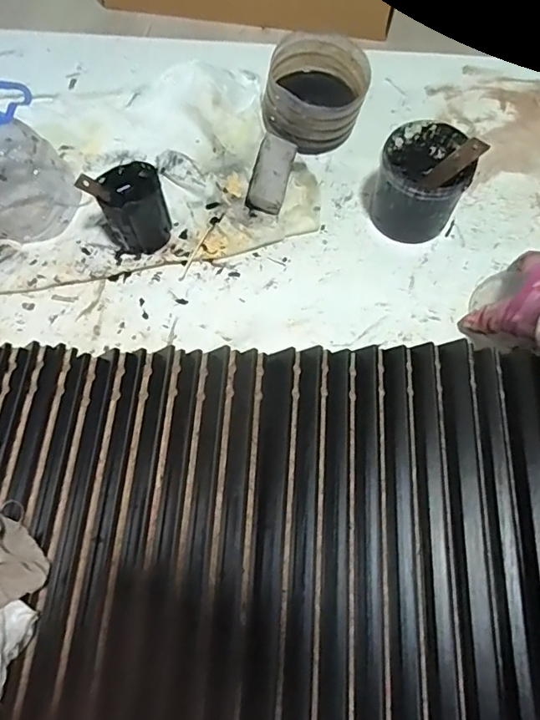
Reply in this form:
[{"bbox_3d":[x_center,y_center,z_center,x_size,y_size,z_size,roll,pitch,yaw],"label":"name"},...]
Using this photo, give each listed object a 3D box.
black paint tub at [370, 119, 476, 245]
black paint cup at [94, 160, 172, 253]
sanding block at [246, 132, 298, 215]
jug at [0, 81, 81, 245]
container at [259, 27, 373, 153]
[{"bbox_3d":[0.140,-0.164,0.460,0.073,0.077,0.081,21,69,9],"label":"black paint tub"},{"bbox_3d":[-0.122,-0.139,0.445,0.054,0.067,0.057,0,67,0],"label":"black paint cup"},{"bbox_3d":[0.002,-0.181,0.471,0.033,0.021,0.075,15,81,6],"label":"sanding block"},{"bbox_3d":[-0.236,-0.174,0.429,0.097,0.125,0.088,-33,71,-13],"label":"jug"},{"bbox_3d":[0.049,-0.278,0.510,0.100,0.069,0.113,11,68,5],"label":"container"}]

